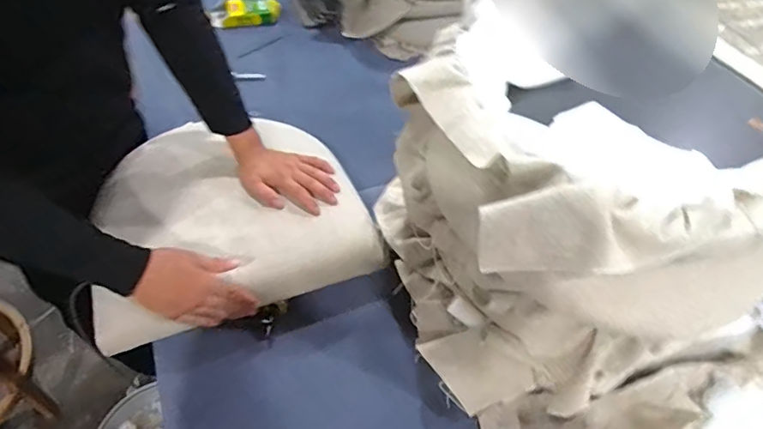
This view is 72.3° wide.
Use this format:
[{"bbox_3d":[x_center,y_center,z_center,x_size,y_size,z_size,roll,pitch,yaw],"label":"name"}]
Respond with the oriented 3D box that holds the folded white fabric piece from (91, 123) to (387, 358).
[{"bbox_3d":[-0.274,-0.034,0.920,0.433,0.073,0.432,-16,55,-17],"label":"folded white fabric piece"}]

